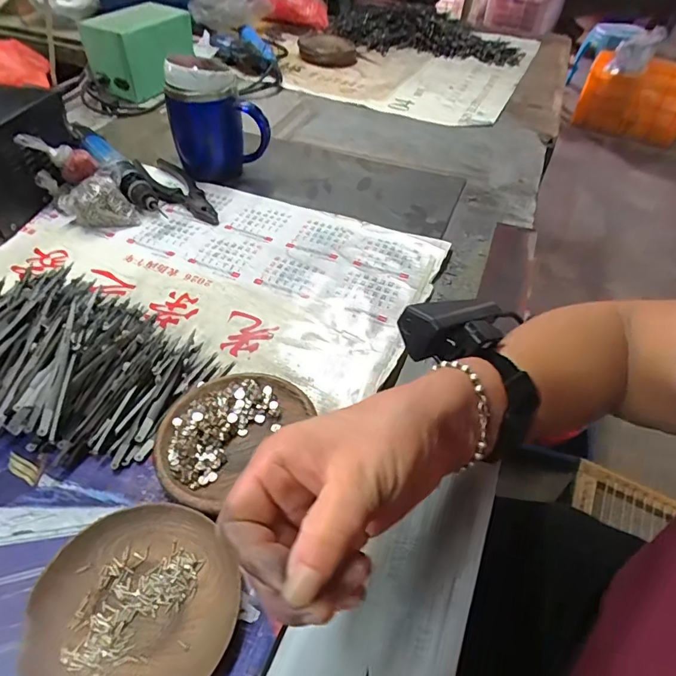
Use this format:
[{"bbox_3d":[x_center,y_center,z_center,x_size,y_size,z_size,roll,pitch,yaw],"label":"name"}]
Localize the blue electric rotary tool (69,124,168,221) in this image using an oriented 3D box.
[{"bbox_3d":[-0.281,-0.217,0.588,0.035,0.035,0.212,-30,56,-27],"label":"blue electric rotary tool"}]

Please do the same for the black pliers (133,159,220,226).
[{"bbox_3d":[-0.201,-0.183,0.578,0.050,0.013,0.162,-26,54,-25],"label":"black pliers"}]

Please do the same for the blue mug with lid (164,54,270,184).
[{"bbox_3d":[-0.153,-0.275,0.587,0.111,0.133,0.092,-10,49,-13],"label":"blue mug with lid"}]

